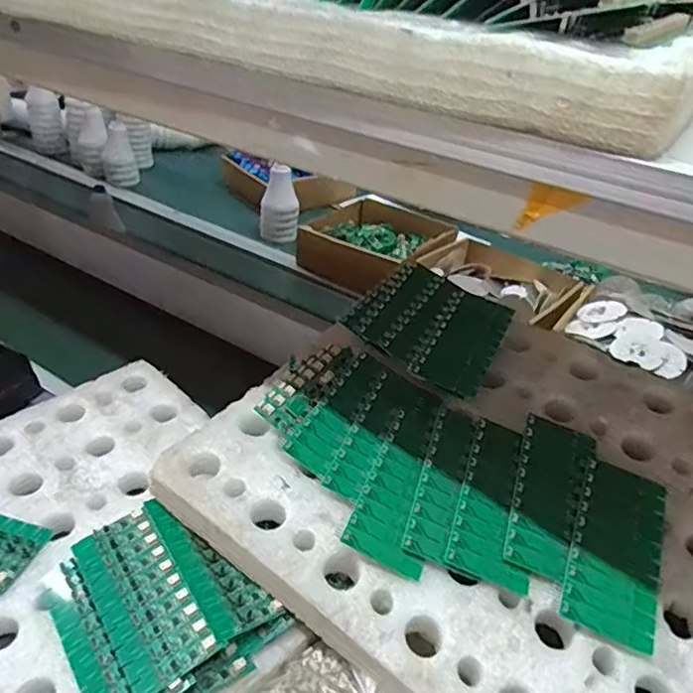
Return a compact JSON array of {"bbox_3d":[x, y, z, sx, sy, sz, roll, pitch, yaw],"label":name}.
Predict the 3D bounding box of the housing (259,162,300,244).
[{"bbox_3d":[-0.119,-0.247,1.050,0.069,0.124,0.060,1,35,-8],"label":"housing"}]

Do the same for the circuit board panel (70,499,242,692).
[{"bbox_3d":[-0.142,0.176,0.433,0.074,0.009,0.137,-28,47,-25],"label":"circuit board panel"}]

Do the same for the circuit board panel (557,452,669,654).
[{"bbox_3d":[0.202,0.148,0.441,0.061,0.006,0.136,18,49,17],"label":"circuit board panel"}]

